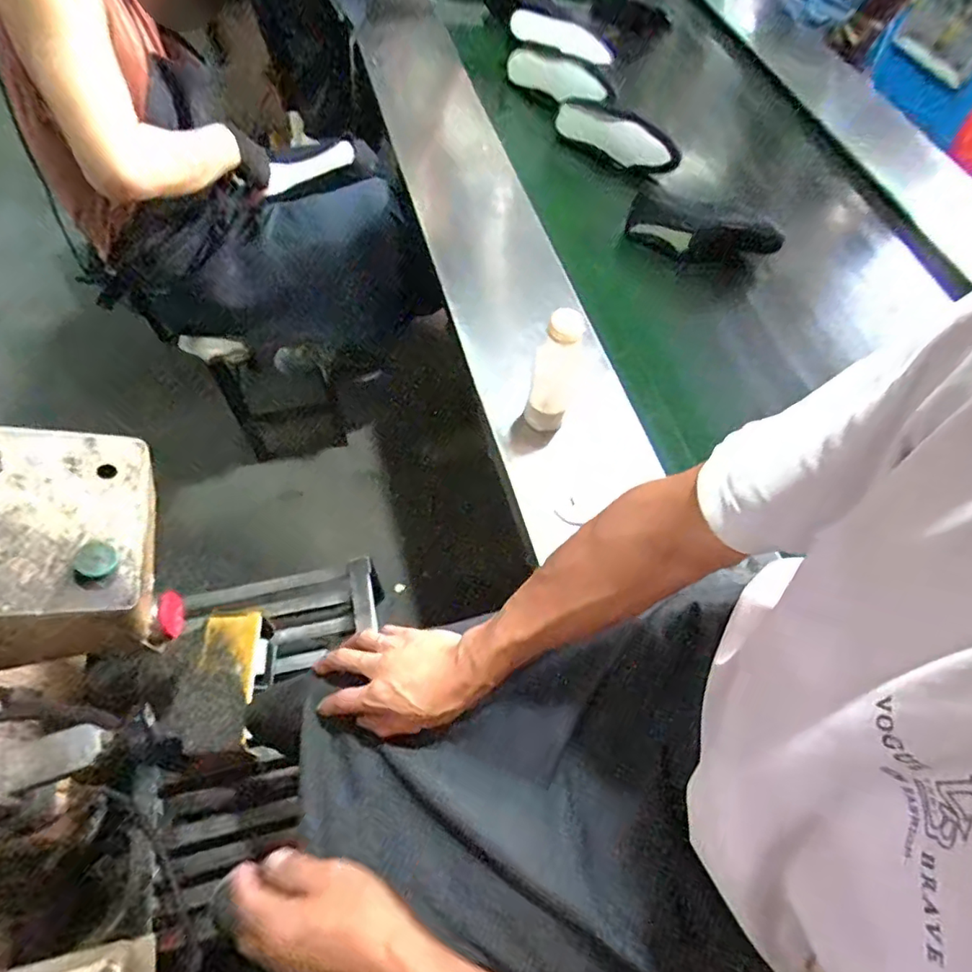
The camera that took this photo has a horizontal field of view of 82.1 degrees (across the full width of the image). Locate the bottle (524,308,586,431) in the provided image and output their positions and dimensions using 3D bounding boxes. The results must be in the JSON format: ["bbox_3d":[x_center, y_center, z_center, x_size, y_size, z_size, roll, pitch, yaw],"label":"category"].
[{"bbox_3d":[0.094,-0.148,0.758,0.062,0.190,0.047,17,61,5],"label":"bottle"}]

